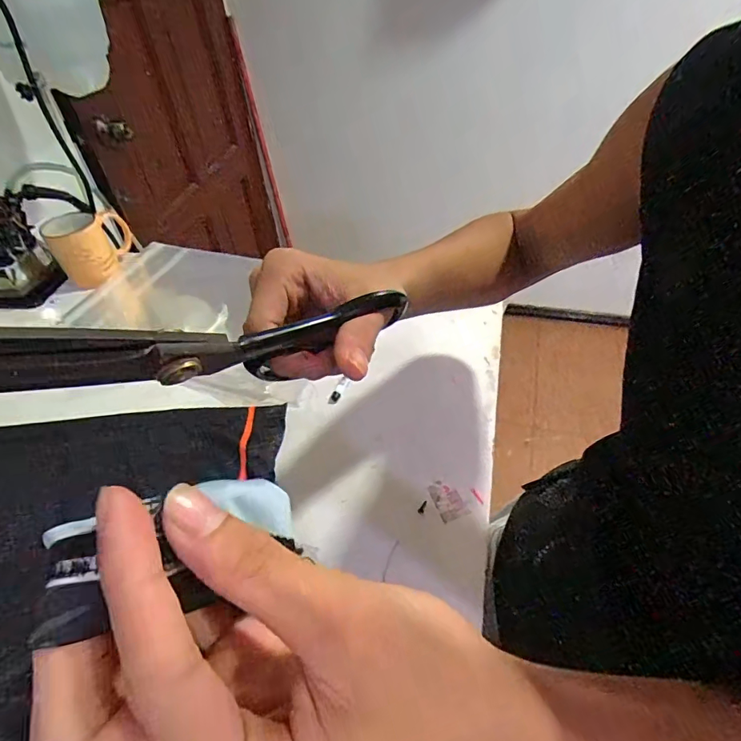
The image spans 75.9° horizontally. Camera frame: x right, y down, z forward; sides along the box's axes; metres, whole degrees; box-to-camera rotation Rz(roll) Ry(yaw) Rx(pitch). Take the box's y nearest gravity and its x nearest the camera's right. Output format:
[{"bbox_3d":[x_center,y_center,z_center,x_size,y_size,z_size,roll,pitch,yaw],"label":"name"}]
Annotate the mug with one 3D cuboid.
[{"bbox_3d":[-0.446,-0.201,0.771,0.115,0.104,0.082,-24,47,-20],"label":"mug"}]

